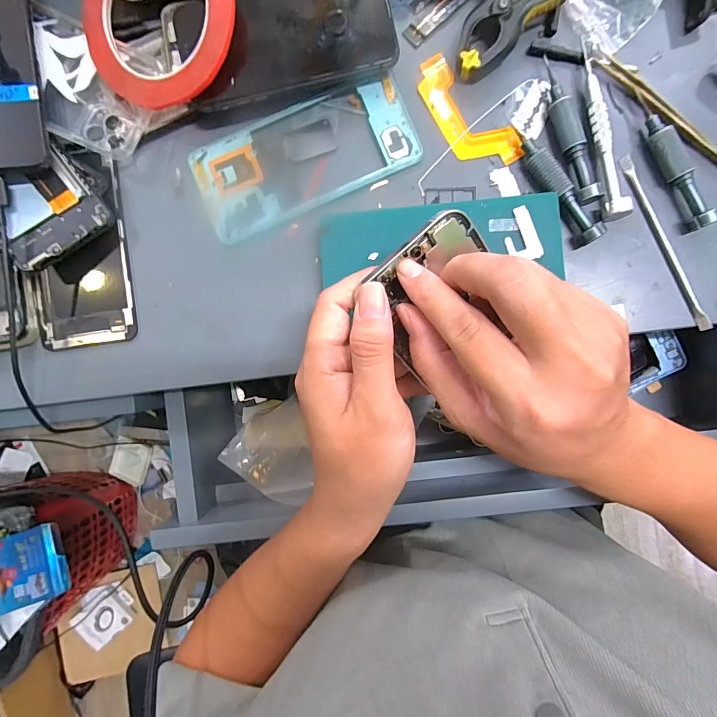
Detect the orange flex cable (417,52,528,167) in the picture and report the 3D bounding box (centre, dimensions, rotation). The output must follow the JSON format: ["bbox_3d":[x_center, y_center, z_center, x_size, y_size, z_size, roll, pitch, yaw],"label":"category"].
[{"bbox_3d":[0.076,-0.176,0.285,0.039,0.006,0.096,-42,88,-2],"label":"orange flex cable"}]

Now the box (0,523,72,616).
[{"bbox_3d":[-0.599,0.365,0.647,0.213,0.032,0.120,-18,88,2],"label":"box"}]

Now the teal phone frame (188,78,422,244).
[{"bbox_3d":[-0.040,-0.148,0.287,0.163,0.007,0.074,-22,88,2],"label":"teal phone frame"}]

